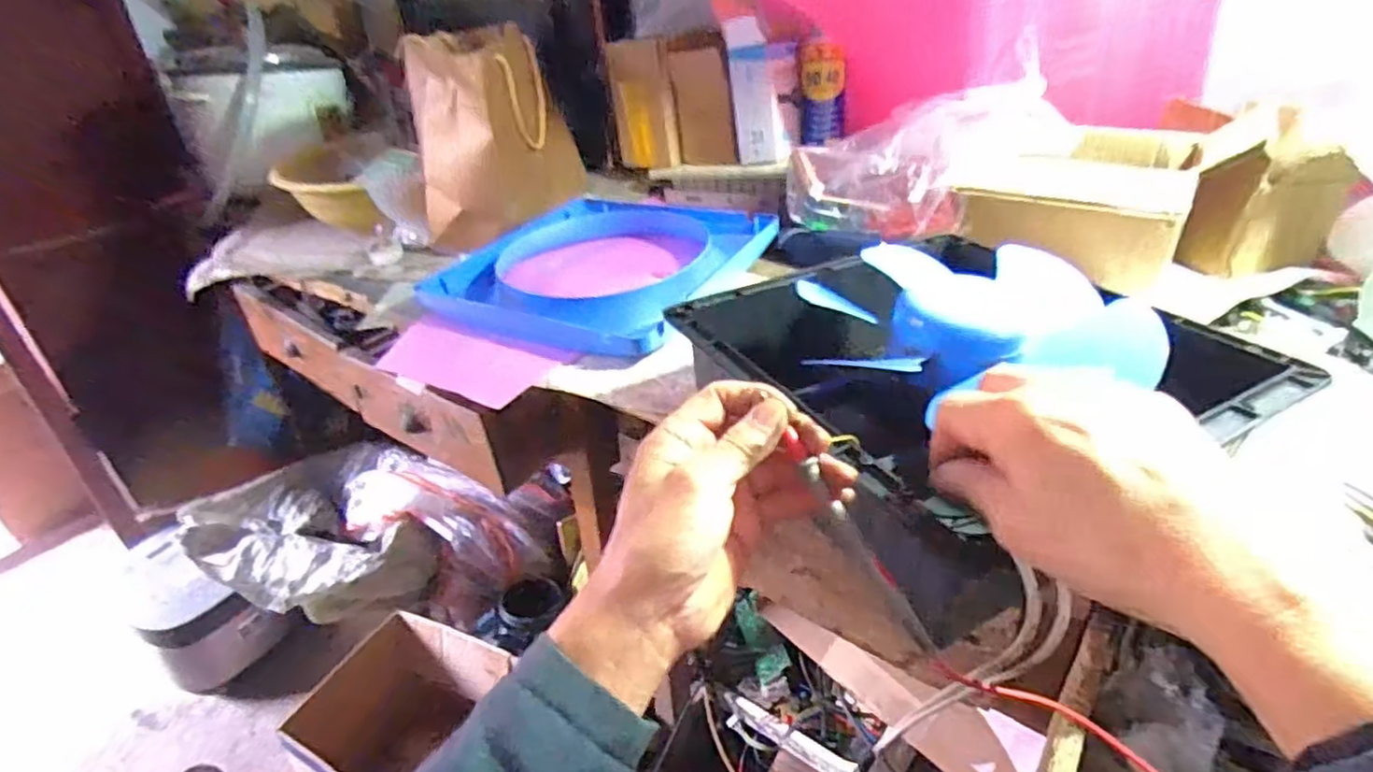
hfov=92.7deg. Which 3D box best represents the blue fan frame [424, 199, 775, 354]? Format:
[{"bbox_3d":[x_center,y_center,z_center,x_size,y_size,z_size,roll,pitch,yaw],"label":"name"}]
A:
[{"bbox_3d":[-0.104,-0.159,0.834,0.351,0.052,0.351,17,38,26],"label":"blue fan frame"}]

